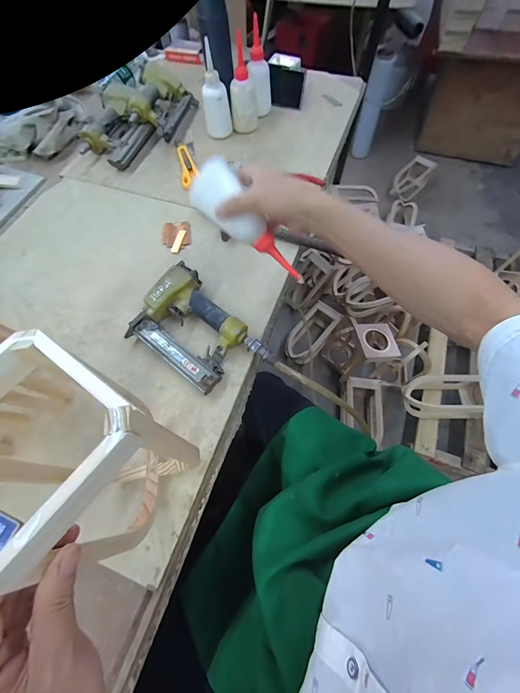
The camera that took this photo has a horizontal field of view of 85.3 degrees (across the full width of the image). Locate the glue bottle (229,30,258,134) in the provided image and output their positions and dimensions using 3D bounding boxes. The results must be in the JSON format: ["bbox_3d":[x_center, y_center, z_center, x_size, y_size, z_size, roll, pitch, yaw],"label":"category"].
[{"bbox_3d":[-0.038,-0.584,0.635,0.061,0.152,0.062,-1,67,1],"label":"glue bottle"}]

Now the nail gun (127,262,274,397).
[{"bbox_3d":[-0.088,-0.021,0.449,0.219,0.047,0.148,32,72,14],"label":"nail gun"}]

